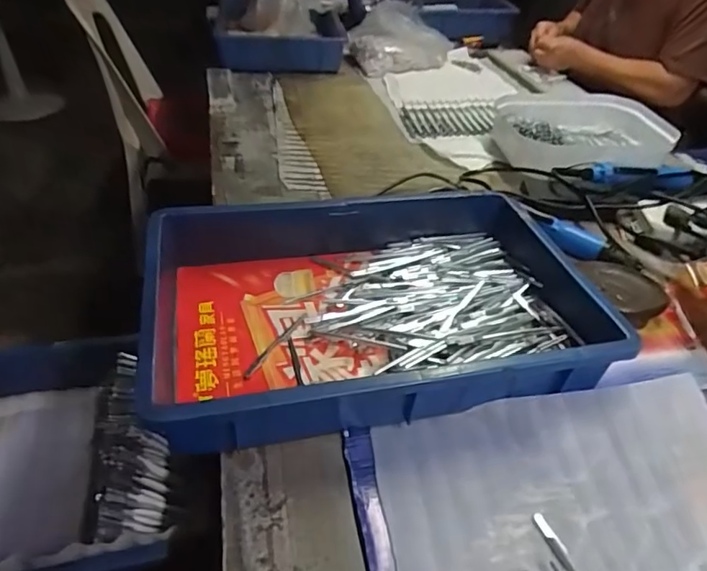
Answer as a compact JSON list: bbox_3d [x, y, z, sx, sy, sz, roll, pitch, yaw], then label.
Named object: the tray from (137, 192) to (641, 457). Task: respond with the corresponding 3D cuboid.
[{"bbox_3d":[0.026,0.007,0.550,0.426,0.077,0.285,-7,41,-12],"label":"tray"}]

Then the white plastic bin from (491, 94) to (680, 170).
[{"bbox_3d":[0.383,-0.252,0.919,0.272,0.077,0.272,2,39,1],"label":"white plastic bin"}]

